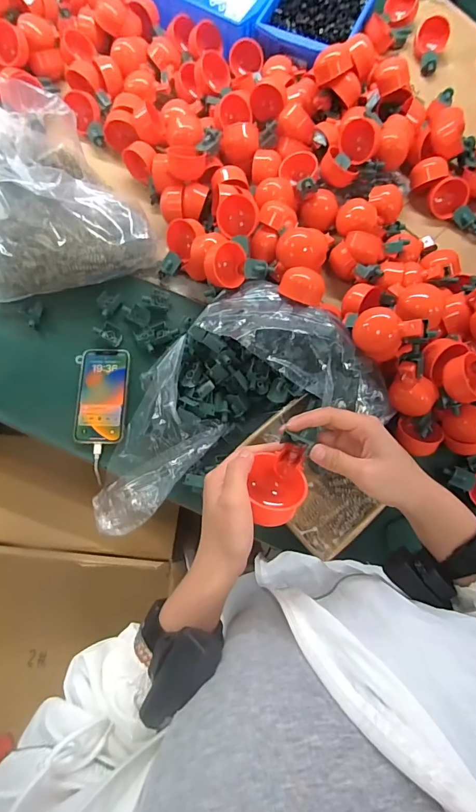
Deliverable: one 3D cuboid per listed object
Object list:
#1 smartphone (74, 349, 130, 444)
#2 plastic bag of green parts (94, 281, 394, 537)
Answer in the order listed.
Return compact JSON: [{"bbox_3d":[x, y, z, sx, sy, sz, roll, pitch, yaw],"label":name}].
[{"bbox_3d":[-0.207,-0.016,0.625,0.077,0.008,0.147,-3,75,-3],"label":"smartphone"},{"bbox_3d":[-0.027,-0.021,0.565,0.421,0.116,0.261,-21,77,-7],"label":"plastic bag of green parts"}]

